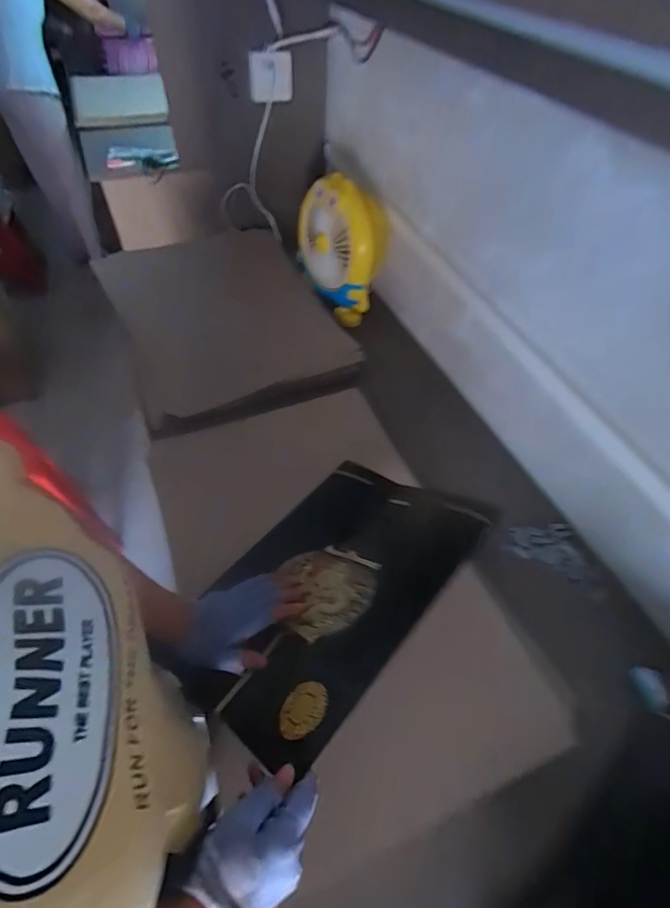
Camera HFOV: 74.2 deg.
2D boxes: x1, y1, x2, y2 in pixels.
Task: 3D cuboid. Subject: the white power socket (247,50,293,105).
[{"bbox_3d":[-0.150,-0.863,1.017,0.099,0.097,0.035,9,54,5],"label":"white power socket"}]

